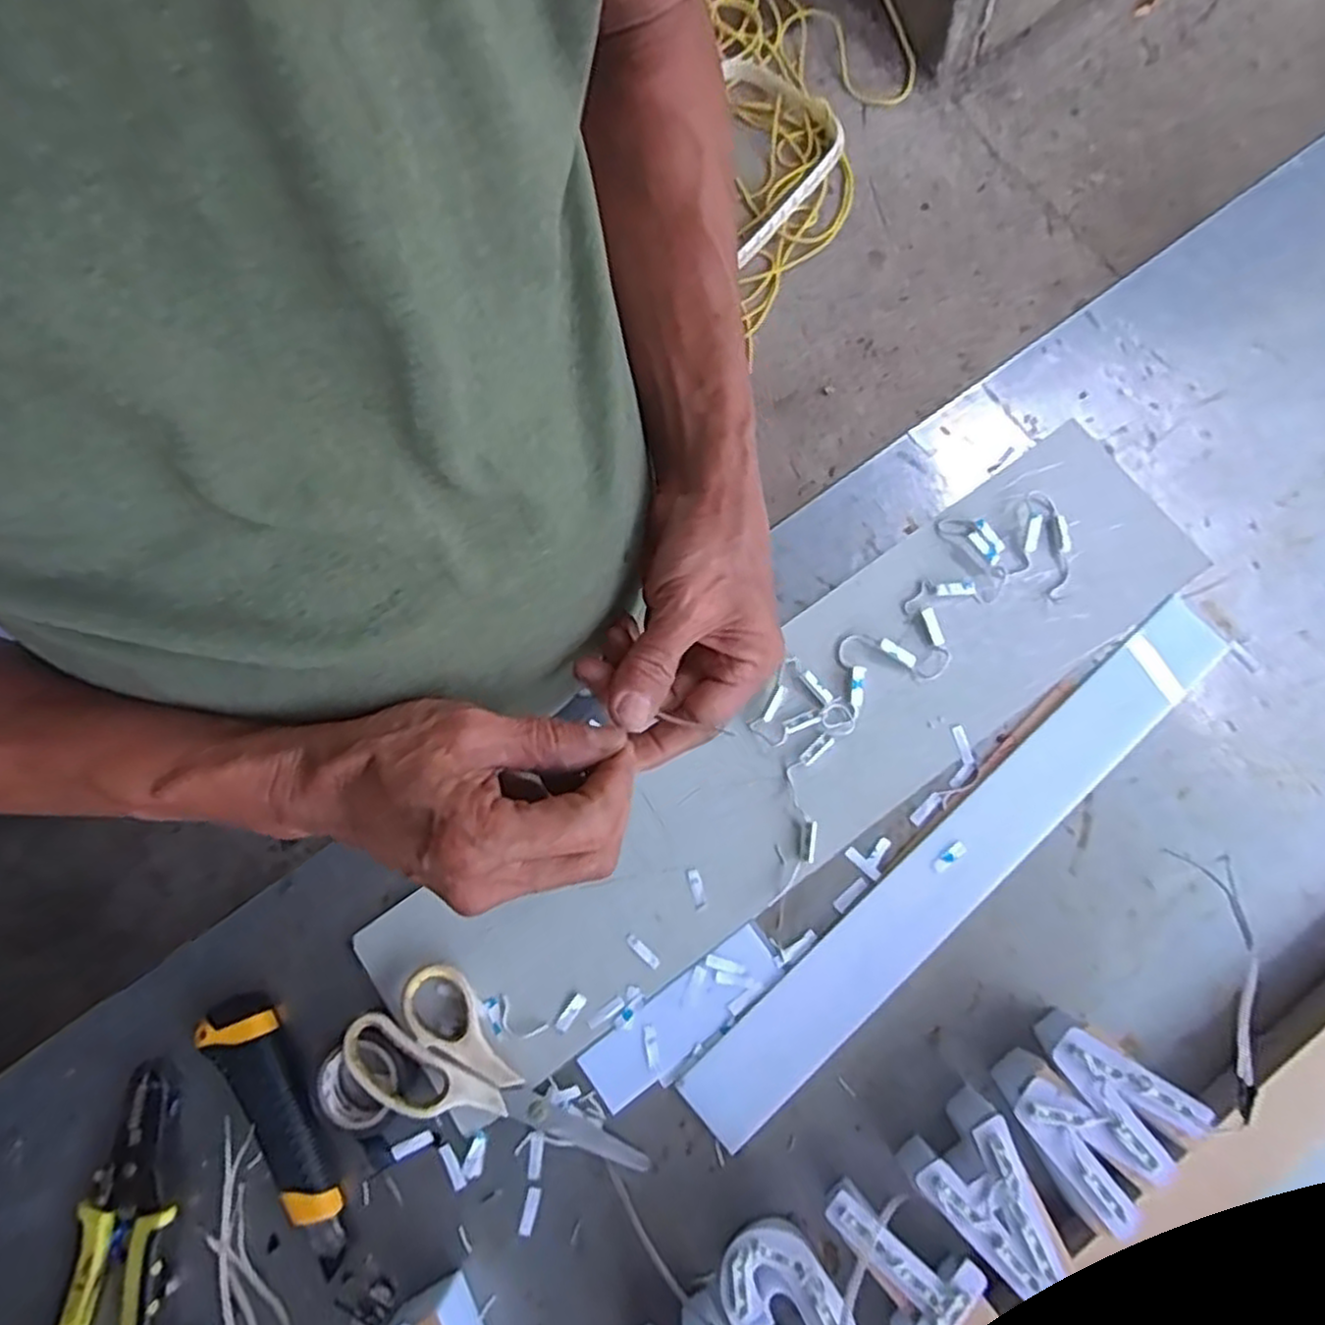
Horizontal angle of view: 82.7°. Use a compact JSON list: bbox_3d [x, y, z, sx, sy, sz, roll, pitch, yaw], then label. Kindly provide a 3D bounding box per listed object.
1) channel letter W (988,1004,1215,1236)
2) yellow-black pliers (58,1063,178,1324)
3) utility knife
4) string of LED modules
[{"bbox_3d":[0.239,0.258,0.427,0.085,0.051,0.086,40,80,11],"label":"channel letter W"},{"bbox_3d":[-0.314,0.329,0.436,0.055,0.022,0.162,-1,76,2],"label":"yellow-black pliers"},{"bbox_3d":[-0.228,0.279,0.448,0.037,0.021,0.159,-30,77,-5],"label":"utility knife"},{"bbox_3d":[0.155,0.001,0.503,0.094,0.011,0.318,44,81,11],"label":"string of LED modules"}]

